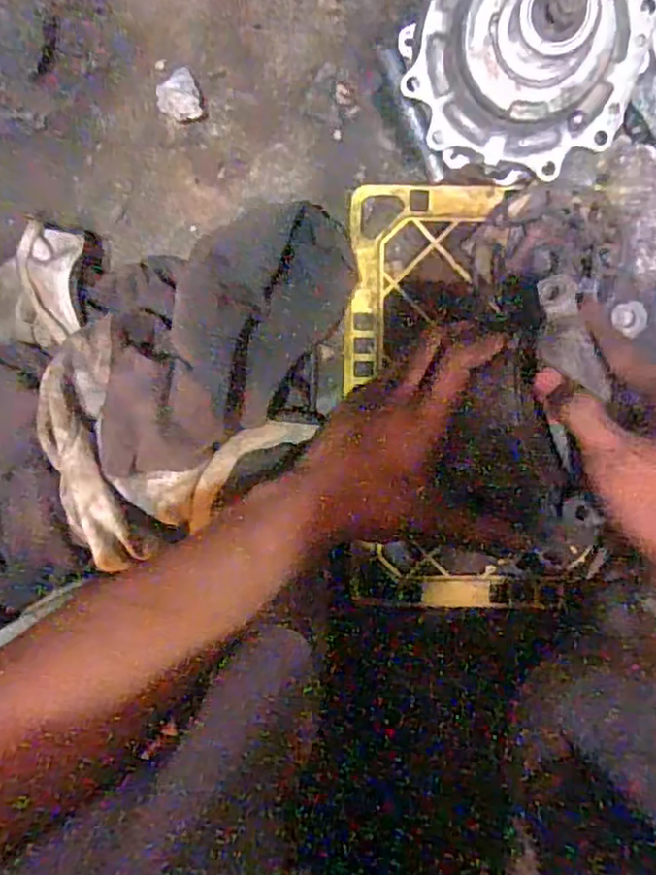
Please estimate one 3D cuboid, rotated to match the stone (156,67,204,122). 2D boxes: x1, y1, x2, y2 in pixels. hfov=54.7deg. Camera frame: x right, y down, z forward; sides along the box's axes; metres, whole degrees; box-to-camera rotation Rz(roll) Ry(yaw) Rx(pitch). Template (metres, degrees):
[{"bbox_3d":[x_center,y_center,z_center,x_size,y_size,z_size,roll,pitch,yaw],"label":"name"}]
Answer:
[{"bbox_3d":[-0.107,-0.247,0.463,0.030,0.020,0.029,-27,94,6],"label":"stone"}]

